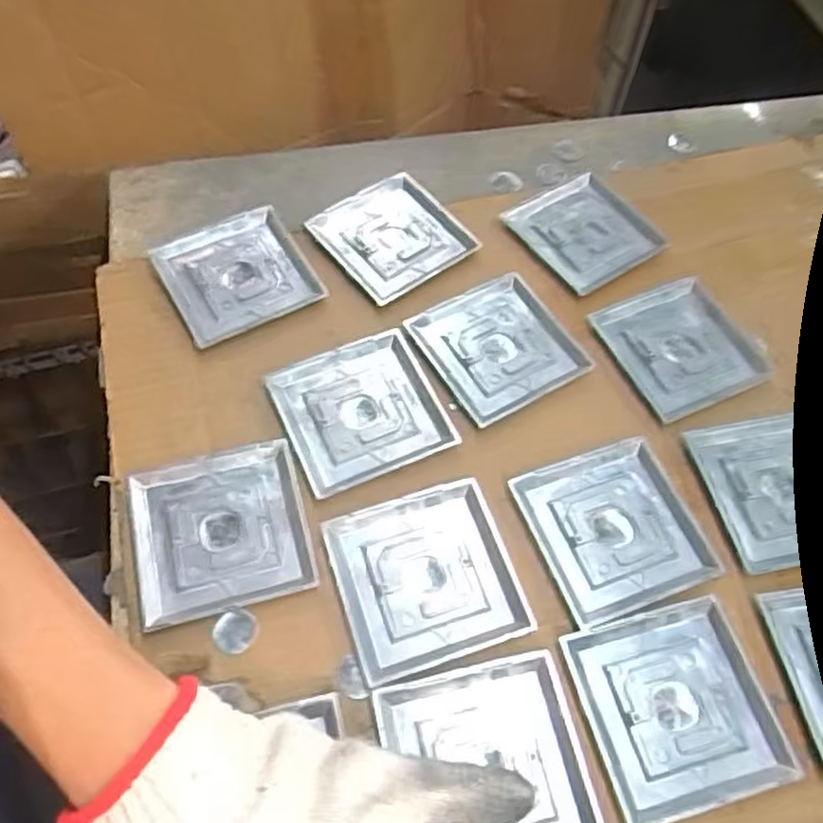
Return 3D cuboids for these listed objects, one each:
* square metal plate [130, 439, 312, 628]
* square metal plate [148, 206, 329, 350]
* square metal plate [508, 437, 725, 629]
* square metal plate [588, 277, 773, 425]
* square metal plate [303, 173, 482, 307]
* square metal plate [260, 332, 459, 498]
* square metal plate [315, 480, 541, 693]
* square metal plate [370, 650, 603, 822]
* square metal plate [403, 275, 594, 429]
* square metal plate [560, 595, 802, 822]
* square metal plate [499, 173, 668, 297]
[{"bbox_3d":[-0.106,0.065,0.393,0.091,0.005,0.089,-13,60,-10],"label":"square metal plate"},{"bbox_3d":[-0.117,-0.092,0.482,0.092,0.012,0.084,-26,64,-17],"label":"square metal plate"},{"bbox_3d":[0.115,0.064,0.404,0.092,0.004,0.089,-18,61,-13],"label":"square metal plate"},{"bbox_3d":[0.175,-0.043,0.469,0.089,0.005,0.089,-22,62,-15],"label":"square metal plate"},{"bbox_3d":[-0.014,-0.125,0.506,0.088,0.008,0.088,-33,66,-20],"label":"square metal plate"},{"bbox_3d":[-0.030,-0.001,0.435,0.091,0.007,0.087,-22,62,-15],"label":"square metal plate"},{"bbox_3d":[0.008,0.087,0.381,0.091,0.004,0.090,-15,61,-11],"label":"square metal plate"},{"bbox_3d":[0.036,0.168,0.337,0.091,0.007,0.089,-10,60,-9],"label":"square metal plate"},{"bbox_3d":[0.056,-0.042,0.465,0.090,0.007,0.088,-26,64,-17],"label":"square metal plate"},{"bbox_3d":[0.132,0.146,0.356,0.091,0.004,0.089,-12,60,-10],"label":"square metal plate"},{"bbox_3d":[0.124,-0.132,0.521,0.085,0.005,0.088,-29,64,-18],"label":"square metal plate"}]

